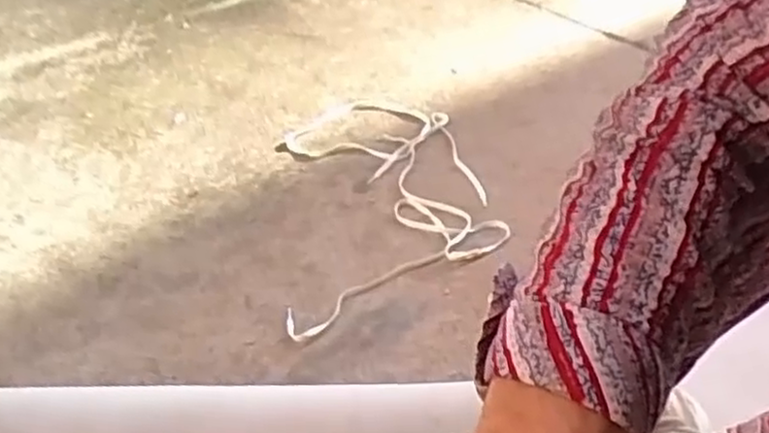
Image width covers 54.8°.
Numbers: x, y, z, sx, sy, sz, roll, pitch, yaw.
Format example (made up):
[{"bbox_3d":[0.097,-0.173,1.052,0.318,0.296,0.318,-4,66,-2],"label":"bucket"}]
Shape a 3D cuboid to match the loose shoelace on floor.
[{"bbox_3d":[-0.001,-0.056,1.177,0.298,0.012,0.592,-6,41,-4],"label":"loose shoelace on floor"}]

